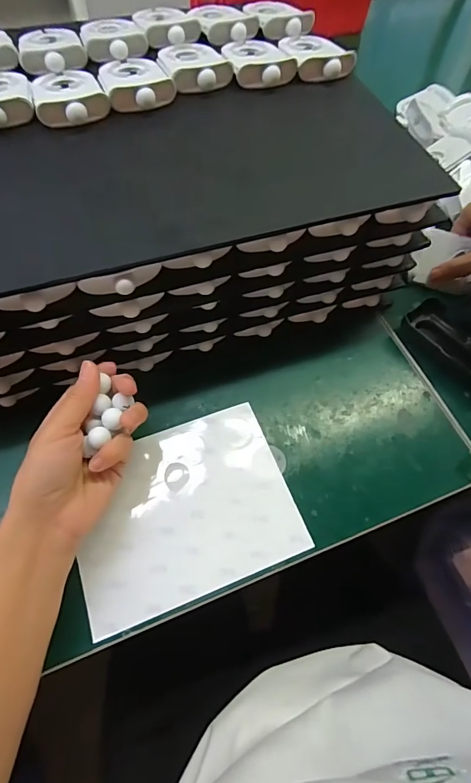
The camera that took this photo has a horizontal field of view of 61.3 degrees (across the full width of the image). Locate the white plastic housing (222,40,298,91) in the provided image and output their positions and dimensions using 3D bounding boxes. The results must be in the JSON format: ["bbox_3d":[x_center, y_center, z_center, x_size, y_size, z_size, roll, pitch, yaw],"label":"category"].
[{"bbox_3d":[0.023,-0.319,0.379,0.059,0.018,0.086,-8,63,-6],"label":"white plastic housing"}]

